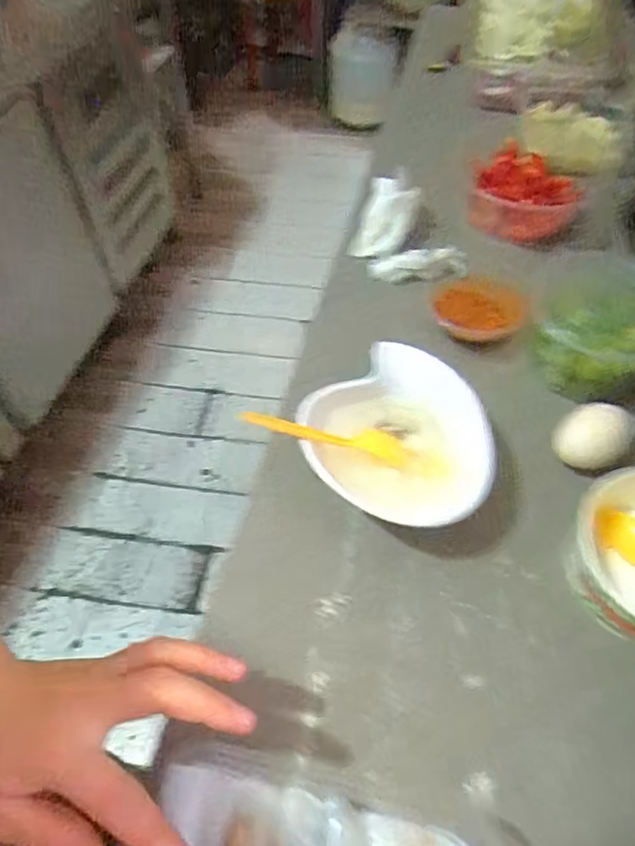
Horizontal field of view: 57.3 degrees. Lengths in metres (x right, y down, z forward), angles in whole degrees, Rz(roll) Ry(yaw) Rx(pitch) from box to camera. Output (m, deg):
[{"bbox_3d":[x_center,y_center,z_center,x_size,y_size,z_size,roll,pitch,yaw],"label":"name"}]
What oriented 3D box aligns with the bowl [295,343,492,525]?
[{"bbox_3d":[0.059,0.014,0.408,0.123,0.049,0.123,-1,55,2],"label":"bowl"}]

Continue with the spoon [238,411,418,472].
[{"bbox_3d":[0.008,0.010,0.394,0.124,0.007,0.025,13,53,-19],"label":"spoon"}]

